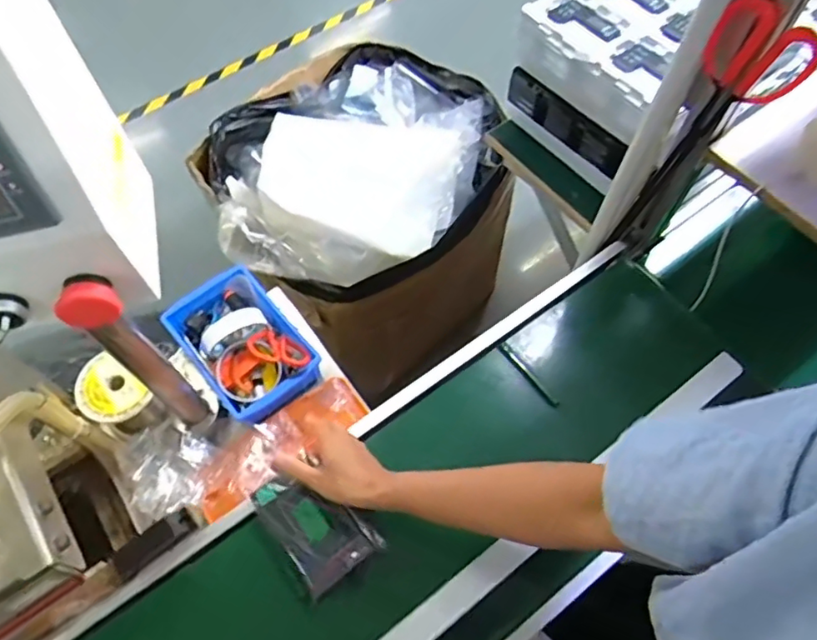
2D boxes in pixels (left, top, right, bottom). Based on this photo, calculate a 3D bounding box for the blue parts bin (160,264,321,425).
[{"bbox_3d":[-0.232,0.026,0.818,0.138,0.078,0.211,-38,67,-18],"label":"blue parts bin"}]

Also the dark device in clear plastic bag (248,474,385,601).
[{"bbox_3d":[-0.102,0.219,0.649,0.086,0.010,0.130,-34,66,-17],"label":"dark device in clear plastic bag"}]

